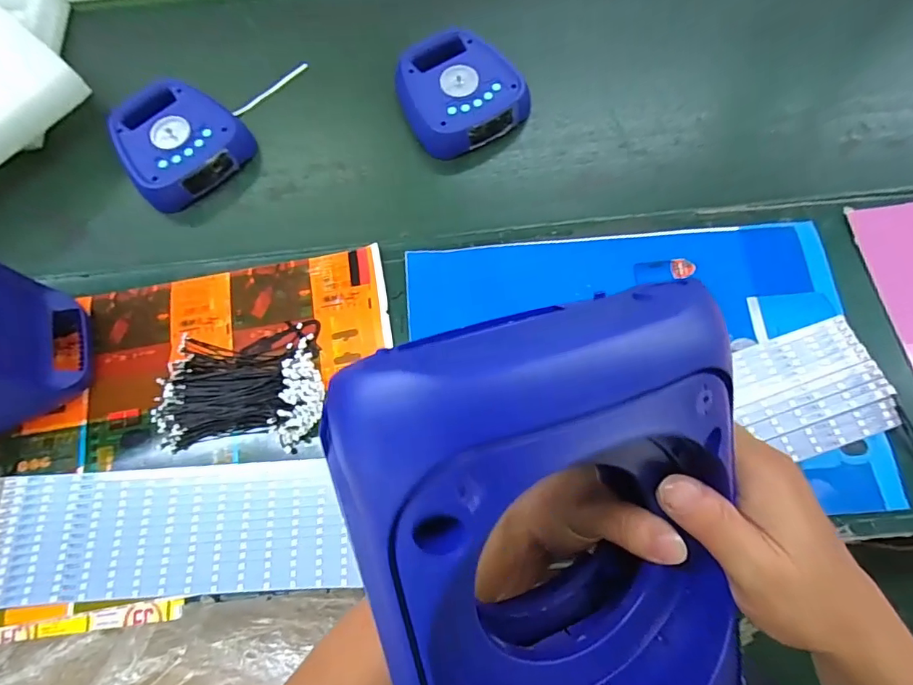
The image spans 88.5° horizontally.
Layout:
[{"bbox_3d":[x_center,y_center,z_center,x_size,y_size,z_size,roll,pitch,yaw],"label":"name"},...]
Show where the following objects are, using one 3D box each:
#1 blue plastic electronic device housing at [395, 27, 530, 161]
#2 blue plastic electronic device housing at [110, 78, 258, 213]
[{"bbox_3d":[0.004,-0.352,0.652,0.169,0.041,0.175,-31,74,-7],"label":"blue plastic electronic device housing"},{"bbox_3d":[-0.381,-0.276,0.646,0.155,0.055,0.156,-40,76,-9],"label":"blue plastic electronic device housing"}]

